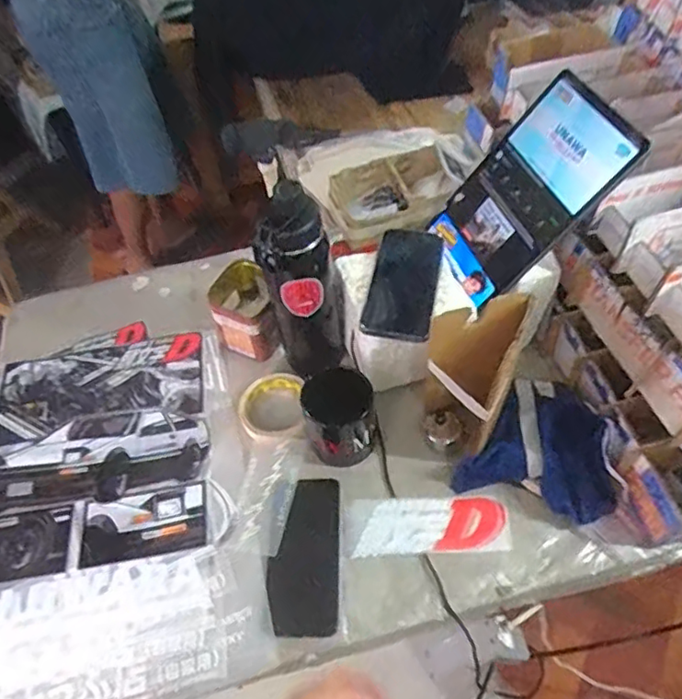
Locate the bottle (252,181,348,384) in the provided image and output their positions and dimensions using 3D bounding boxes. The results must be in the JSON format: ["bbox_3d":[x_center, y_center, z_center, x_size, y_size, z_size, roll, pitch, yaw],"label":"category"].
[{"bbox_3d":[-0.037,-0.052,0.714,0.097,0.286,0.097,-9,52,-3],"label":"bottle"}]

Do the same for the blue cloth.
[{"bbox_3d":[0.231,0.106,0.681,0.166,0.061,0.150,16,56,16],"label":"blue cloth"}]

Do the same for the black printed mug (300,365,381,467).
[{"bbox_3d":[0.001,0.080,0.688,0.085,0.113,0.071,-6,52,0],"label":"black printed mug"}]

